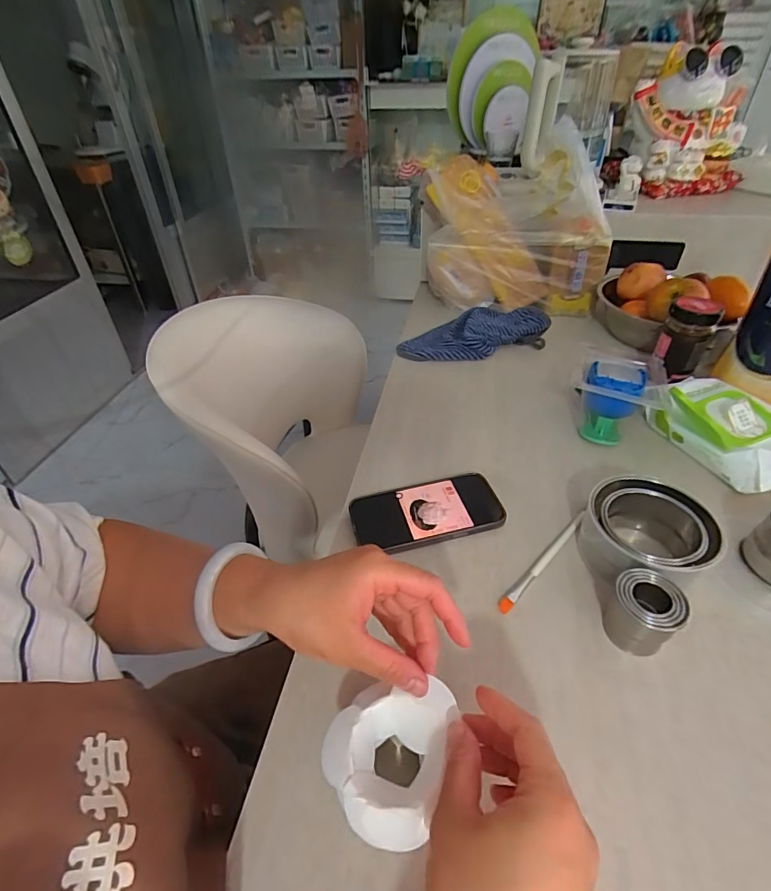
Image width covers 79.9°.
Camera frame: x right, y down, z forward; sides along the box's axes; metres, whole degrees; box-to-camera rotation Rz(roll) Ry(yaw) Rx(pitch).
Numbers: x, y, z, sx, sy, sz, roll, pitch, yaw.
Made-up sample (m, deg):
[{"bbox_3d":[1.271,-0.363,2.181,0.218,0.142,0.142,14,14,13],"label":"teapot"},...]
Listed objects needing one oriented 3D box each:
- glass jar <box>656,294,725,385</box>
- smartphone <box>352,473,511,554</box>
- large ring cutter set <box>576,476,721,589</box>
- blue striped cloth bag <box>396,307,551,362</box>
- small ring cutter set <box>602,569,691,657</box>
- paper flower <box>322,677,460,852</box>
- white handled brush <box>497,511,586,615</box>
[{"bbox_3d":[0.431,-0.155,0.666,0.060,0.105,0.060,23,46,24],"label":"glass jar"},{"bbox_3d":[0.044,0.071,0.499,0.157,0.013,0.081,-9,43,-11],"label":"smartphone"},{"bbox_3d":[0.250,0.087,0.443,0.099,0.061,0.110,3,42,3],"label":"large ring cutter set"},{"bbox_3d":[0.148,-0.198,0.787,0.255,0.039,0.119,-5,41,-5],"label":"blue striped cloth bag"},{"bbox_3d":[0.216,0.142,0.387,0.047,0.055,0.051,0,42,0],"label":"small ring cutter set"},{"bbox_3d":[0.000,0.194,0.295,0.072,0.027,0.087,16,44,16],"label":"paper flower"},{"bbox_3d":[0.158,0.111,0.456,0.011,0.005,0.155,33,51,31],"label":"white handled brush"}]

